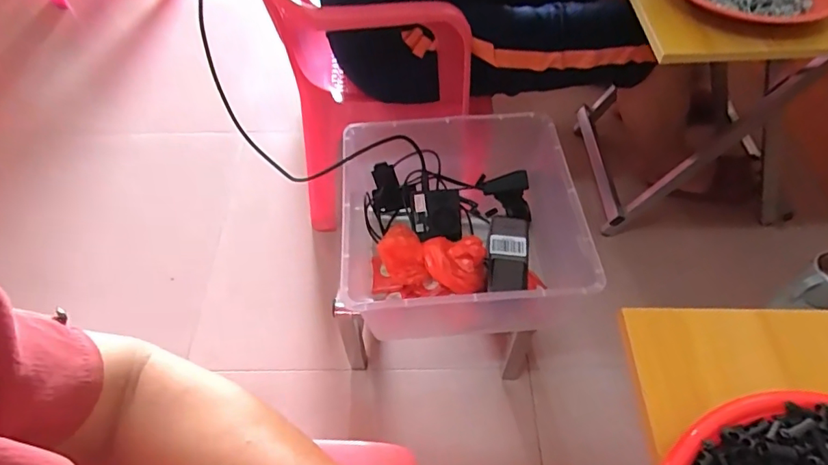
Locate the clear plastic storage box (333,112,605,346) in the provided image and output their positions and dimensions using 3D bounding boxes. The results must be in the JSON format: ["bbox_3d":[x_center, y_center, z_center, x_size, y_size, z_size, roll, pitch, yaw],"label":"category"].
[{"bbox_3d":[0.073,0.002,0.724,0.331,0.168,0.298,-4,54,-1],"label":"clear plastic storage box"}]

